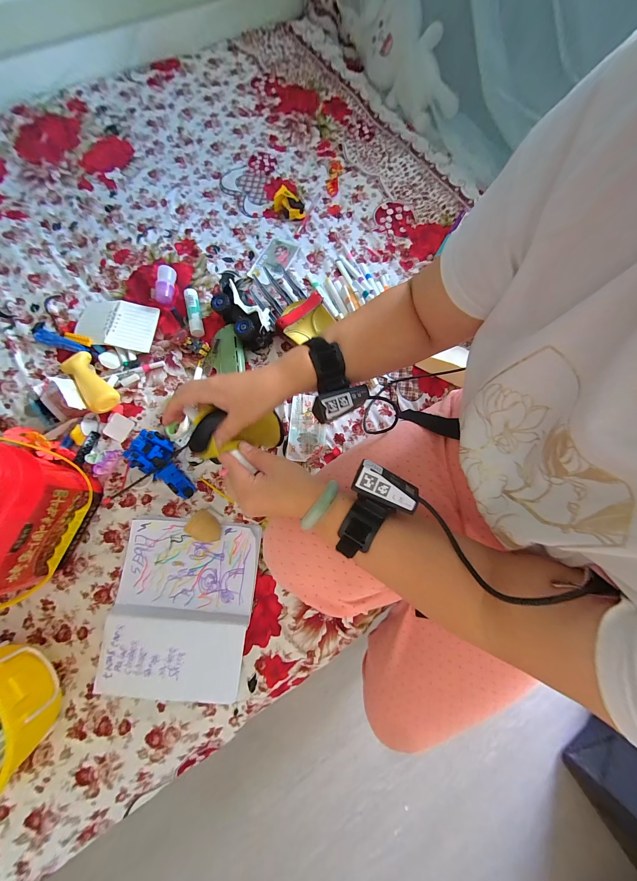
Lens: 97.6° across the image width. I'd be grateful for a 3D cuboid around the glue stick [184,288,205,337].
[{"bbox_3d":[-0.247,-0.257,0.553,0.024,0.022,0.096,-12,76,-6],"label":"glue stick"}]

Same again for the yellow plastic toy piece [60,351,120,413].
[{"bbox_3d":[-0.409,-0.105,0.501,0.049,0.032,0.130,-40,80,-12],"label":"yellow plastic toy piece"}]

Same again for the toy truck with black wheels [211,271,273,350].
[{"bbox_3d":[-0.148,-0.235,0.531,0.067,0.061,0.137,-34,89,-12],"label":"toy truck with black wheels"}]

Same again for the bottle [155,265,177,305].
[{"bbox_3d":[-0.308,-0.315,0.569,0.034,0.029,0.079,3,75,-2],"label":"bottle"}]

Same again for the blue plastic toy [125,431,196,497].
[{"bbox_3d":[-0.263,0.043,0.471,0.061,0.028,0.132,-38,97,-13],"label":"blue plastic toy"}]

